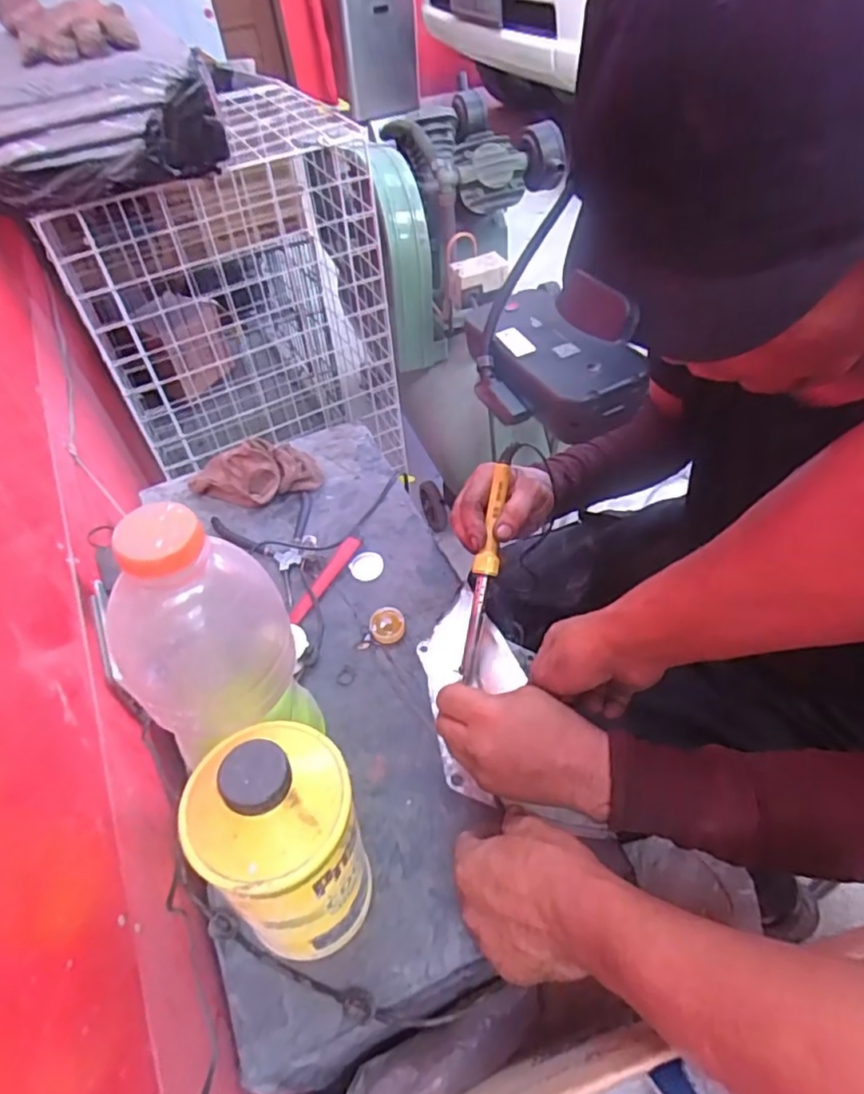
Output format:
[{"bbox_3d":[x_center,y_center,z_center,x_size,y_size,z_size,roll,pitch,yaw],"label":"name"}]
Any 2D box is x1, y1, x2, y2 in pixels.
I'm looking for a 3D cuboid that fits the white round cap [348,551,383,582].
[{"bbox_3d":[-0.067,0.020,0.654,0.033,0.008,0.032,-3,50,3],"label":"white round cap"}]

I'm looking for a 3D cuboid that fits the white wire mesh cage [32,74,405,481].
[{"bbox_3d":[-0.346,-0.443,1.159,0.489,0.574,0.406,-26,53,-16],"label":"white wire mesh cage"}]

